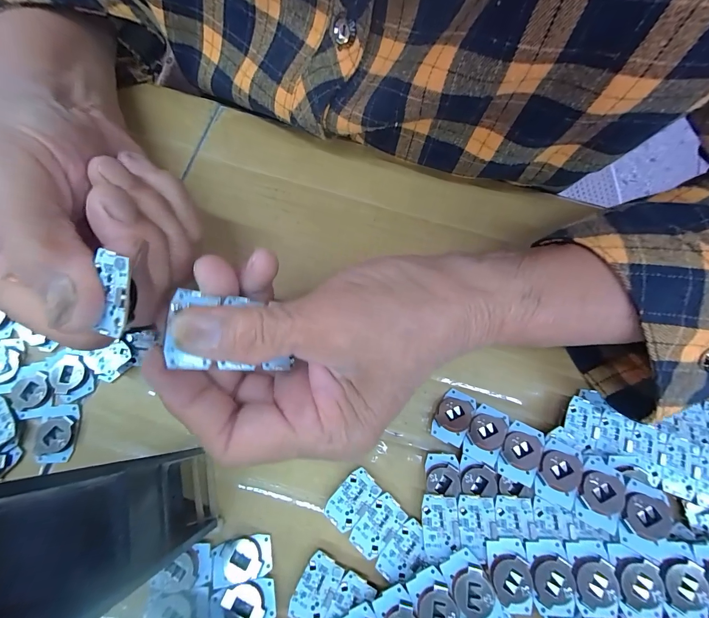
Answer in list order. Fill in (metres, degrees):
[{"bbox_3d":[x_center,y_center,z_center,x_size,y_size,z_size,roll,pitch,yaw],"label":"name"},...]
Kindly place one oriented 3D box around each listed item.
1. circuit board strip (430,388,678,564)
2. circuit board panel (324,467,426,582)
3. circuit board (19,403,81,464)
[{"bbox_3d":[0.095,0.078,0.162,0.109,0.009,0.029,24,73,20],"label":"circuit board strip"},{"bbox_3d":[0.012,0.112,0.164,0.053,0.005,0.029,42,77,9],"label":"circuit board panel"},{"bbox_3d":[-0.165,0.068,0.171,0.029,0.007,0.028,-6,75,-4],"label":"circuit board"}]

